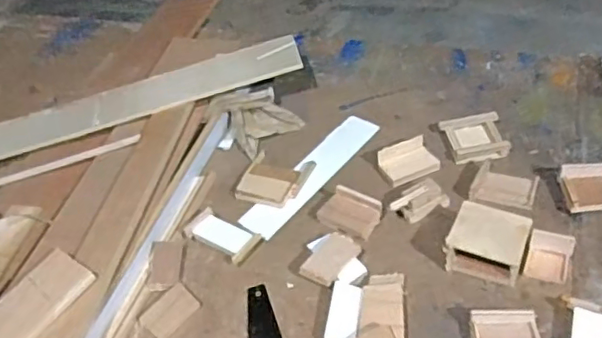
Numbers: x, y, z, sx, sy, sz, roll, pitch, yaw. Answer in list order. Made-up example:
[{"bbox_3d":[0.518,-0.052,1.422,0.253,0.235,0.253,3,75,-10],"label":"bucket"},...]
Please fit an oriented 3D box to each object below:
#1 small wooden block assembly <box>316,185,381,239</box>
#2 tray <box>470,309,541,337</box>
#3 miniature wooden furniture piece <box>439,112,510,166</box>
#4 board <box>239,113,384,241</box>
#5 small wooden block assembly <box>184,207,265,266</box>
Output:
[{"bbox_3d":[0.085,0.075,0.997,0.097,0.034,0.074,20,52,27],"label":"small wooden block assembly"},{"bbox_3d":[0.280,0.226,0.816,0.088,0.028,0.068,-2,45,8],"label":"tray"},{"bbox_3d":[0.323,-0.061,1.098,0.099,0.031,0.113,-12,45,-2],"label":"miniature wooden furniture piece"},{"bbox_3d":[0.021,0.004,1.090,0.069,0.014,0.334,27,55,31],"label":"board"},{"bbox_3d":[-0.132,0.111,1.001,0.129,0.018,0.065,24,54,29],"label":"small wooden block assembly"}]

